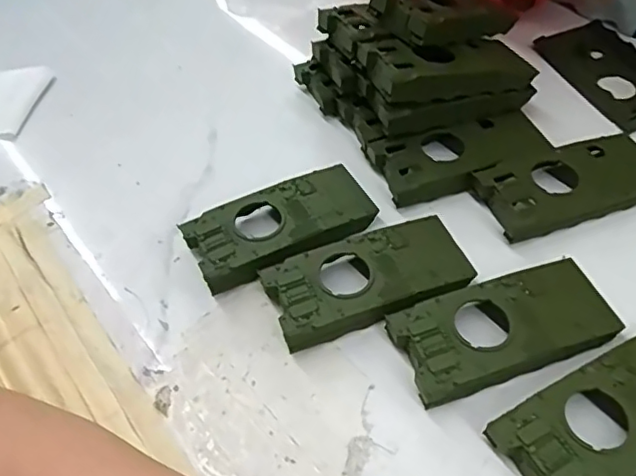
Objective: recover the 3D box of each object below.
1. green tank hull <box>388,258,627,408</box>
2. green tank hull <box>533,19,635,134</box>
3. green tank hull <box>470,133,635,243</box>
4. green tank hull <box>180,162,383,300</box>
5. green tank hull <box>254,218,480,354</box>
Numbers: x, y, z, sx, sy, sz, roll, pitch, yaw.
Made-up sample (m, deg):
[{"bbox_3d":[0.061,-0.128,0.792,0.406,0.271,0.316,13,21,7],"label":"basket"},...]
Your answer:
[{"bbox_3d":[0.090,0.045,0.288,0.104,0.019,0.050,-18,53,-10],"label":"green tank hull"},{"bbox_3d":[0.200,-0.113,0.400,0.057,0.010,0.098,-18,53,-10],"label":"green tank hull"},{"bbox_3d":[0.145,-0.031,0.340,0.101,0.013,0.047,-16,53,-9],"label":"green tank hull"},{"bbox_3d":[-0.019,-0.005,0.339,0.104,0.021,0.051,-25,54,-15],"label":"green tank hull"},{"bbox_3d":[0.027,0.023,0.312,0.104,0.020,0.052,-17,53,-9],"label":"green tank hull"}]

